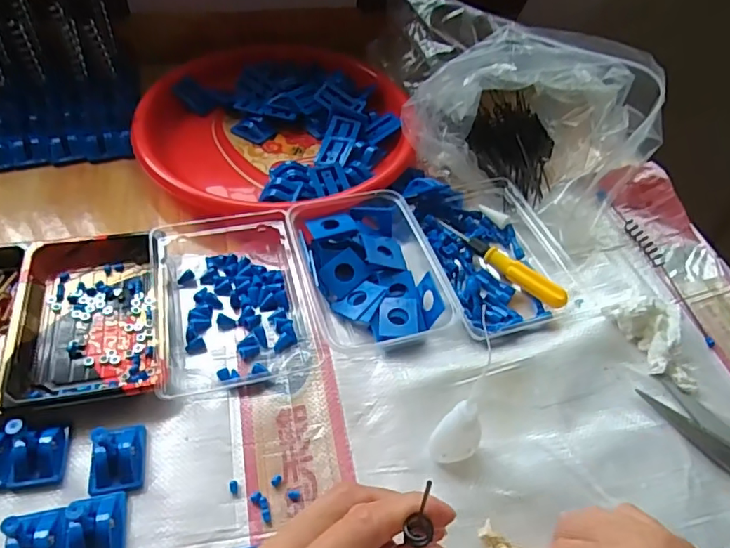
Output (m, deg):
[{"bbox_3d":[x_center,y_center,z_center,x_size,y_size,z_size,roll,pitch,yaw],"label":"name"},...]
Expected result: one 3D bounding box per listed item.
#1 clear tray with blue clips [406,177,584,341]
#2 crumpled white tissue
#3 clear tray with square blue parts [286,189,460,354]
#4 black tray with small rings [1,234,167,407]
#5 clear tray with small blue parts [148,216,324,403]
[{"bbox_3d":[0.112,-0.025,0.494,0.124,0.032,0.174,-12,51,-15],"label":"clear tray with blue clips"},{"bbox_3d":[0.241,0.056,0.439,0.054,0.028,0.078,-1,49,-5],"label":"crumpled white tissue"},{"bbox_3d":[0.002,-0.005,0.465,0.109,0.034,0.147,-10,50,-13],"label":"clear tray with square blue parts"},{"bbox_3d":[-0.217,0.029,0.427,0.106,0.025,0.164,-9,50,-12],"label":"black tray with small rings"},{"bbox_3d":[-0.111,0.012,0.449,0.116,0.029,0.173,-11,50,-14],"label":"clear tray with small blue parts"}]

